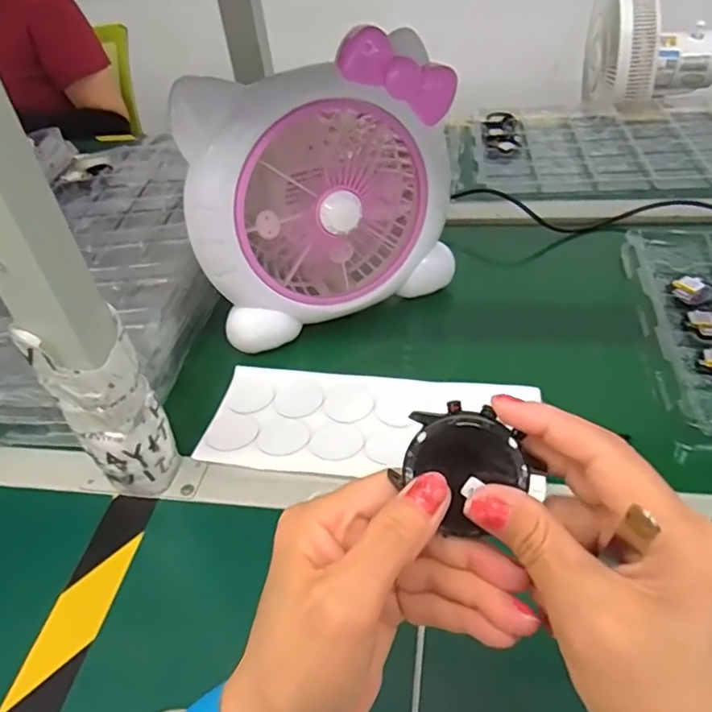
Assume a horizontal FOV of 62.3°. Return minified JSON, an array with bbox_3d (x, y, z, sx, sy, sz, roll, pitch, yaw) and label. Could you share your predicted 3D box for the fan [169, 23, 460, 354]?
[{"bbox_3d":[-0.035,-0.156,0.565,0.248,0.237,0.115,-23,44,-17],"label":"fan"}]

